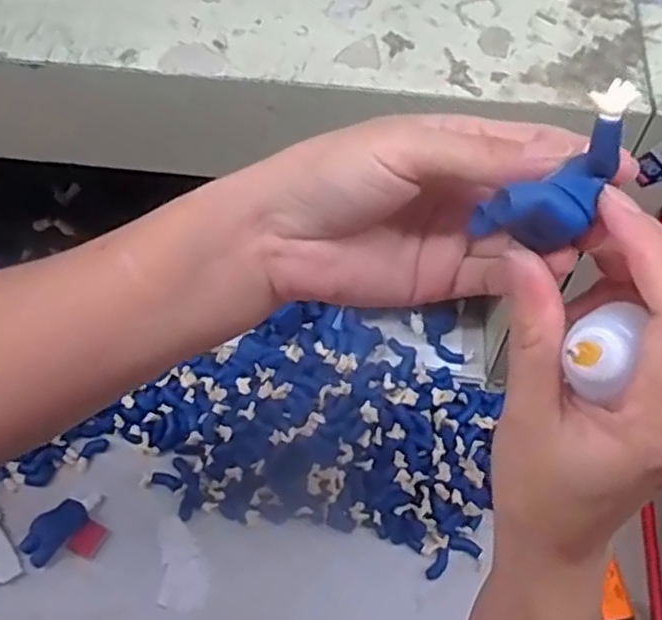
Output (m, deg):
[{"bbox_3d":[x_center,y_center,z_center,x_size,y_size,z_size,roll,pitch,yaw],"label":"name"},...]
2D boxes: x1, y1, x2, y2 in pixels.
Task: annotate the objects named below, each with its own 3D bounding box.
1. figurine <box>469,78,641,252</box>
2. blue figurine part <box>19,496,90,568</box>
[{"bbox_3d":[0.065,-0.039,0.205,0.026,0.037,0.041,34,63,19],"label":"figurine"},{"bbox_3d":[-0.190,0.150,0.494,0.025,0.011,0.046,35,63,20],"label":"blue figurine part"}]

